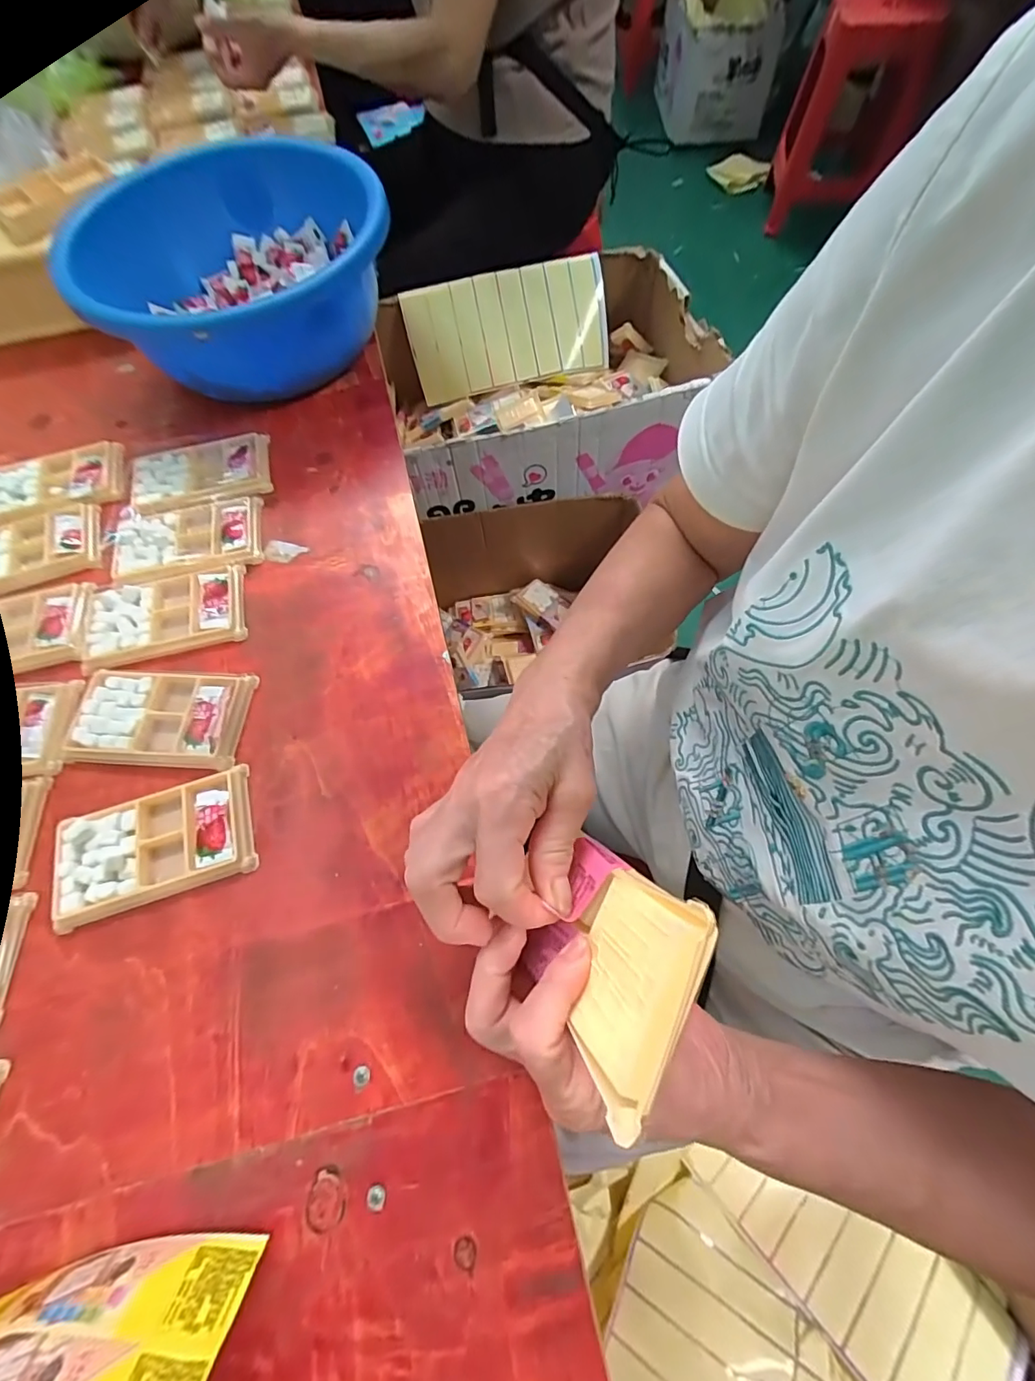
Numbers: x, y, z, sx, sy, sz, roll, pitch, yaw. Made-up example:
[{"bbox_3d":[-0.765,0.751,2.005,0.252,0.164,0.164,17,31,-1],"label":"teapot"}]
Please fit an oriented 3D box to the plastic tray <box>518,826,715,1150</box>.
[{"bbox_3d":[0.036,0.108,0.206,0.013,0.091,0.073,23,85,-18],"label":"plastic tray"}]

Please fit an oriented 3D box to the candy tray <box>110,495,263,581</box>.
[{"bbox_3d":[-0.310,-0.142,0.472,0.132,0.012,0.079,-14,67,-3],"label":"candy tray"}]

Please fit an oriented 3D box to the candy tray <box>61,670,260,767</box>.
[{"bbox_3d":[-0.288,0.019,0.400,0.140,0.013,0.076,0,67,3],"label":"candy tray"}]

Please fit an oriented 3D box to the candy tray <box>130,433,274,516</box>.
[{"bbox_3d":[-0.318,-0.220,0.506,0.134,0.011,0.086,-13,67,-3],"label":"candy tray"}]

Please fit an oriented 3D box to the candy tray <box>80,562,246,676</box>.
[{"bbox_3d":[-0.308,-0.066,0.439,0.137,0.010,0.077,-13,67,-3],"label":"candy tray"}]

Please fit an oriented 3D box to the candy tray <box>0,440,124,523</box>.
[{"bbox_3d":[-0.472,-0.208,0.511,0.142,0.017,0.080,-11,67,-2],"label":"candy tray"}]

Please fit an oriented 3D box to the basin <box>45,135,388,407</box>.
[{"bbox_3d":[-0.288,-0.426,0.532,0.278,0.115,0.290,-1,67,2],"label":"basin"}]

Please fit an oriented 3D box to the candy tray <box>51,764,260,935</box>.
[{"bbox_3d":[-0.259,0.108,0.360,0.131,0.014,0.079,-17,67,-5],"label":"candy tray"}]

